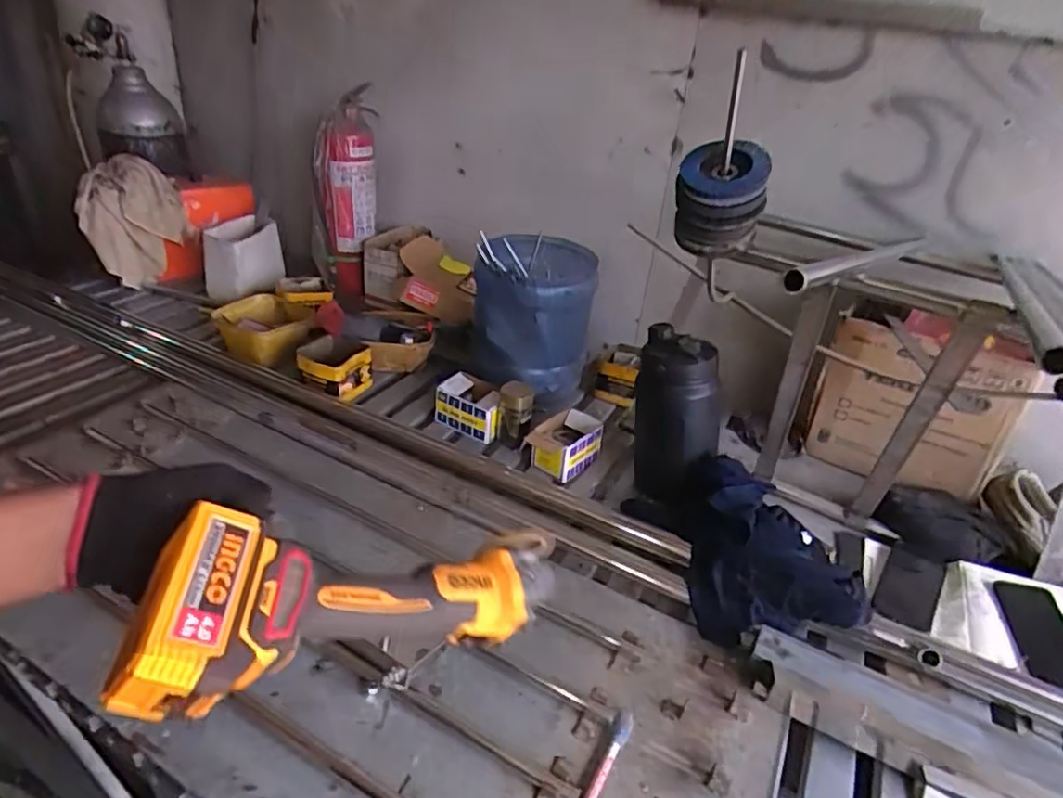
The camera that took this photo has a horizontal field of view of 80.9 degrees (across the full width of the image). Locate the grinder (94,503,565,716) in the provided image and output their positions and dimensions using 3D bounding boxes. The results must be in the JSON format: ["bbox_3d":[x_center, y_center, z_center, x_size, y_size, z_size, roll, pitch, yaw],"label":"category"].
[{"bbox_3d":[-0.108,0.160,0.479,0.358,0.089,0.085,15,17,-46],"label":"grinder"}]

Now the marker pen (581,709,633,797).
[{"bbox_3d":[0.083,0.394,0.680,0.022,0.014,0.134,18,35,22],"label":"marker pen"}]

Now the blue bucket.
[{"bbox_3d":[0.002,-0.177,1.343,0.248,0.279,0.247,8,32,7],"label":"blue bucket"}]

